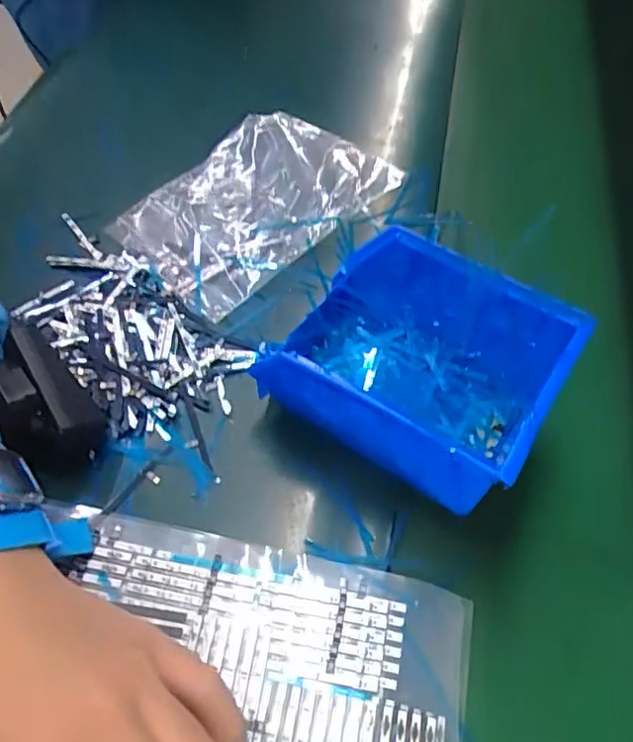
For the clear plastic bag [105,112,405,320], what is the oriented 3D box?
[{"bbox_3d":[-0.044,-0.128,0.424,0.123,0.022,0.191,39,64,21],"label":"clear plastic bag"}]

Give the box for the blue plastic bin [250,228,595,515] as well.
[{"bbox_3d":[0.052,-0.002,0.310,0.131,0.076,0.104,30,61,16],"label":"blue plastic bin"}]

